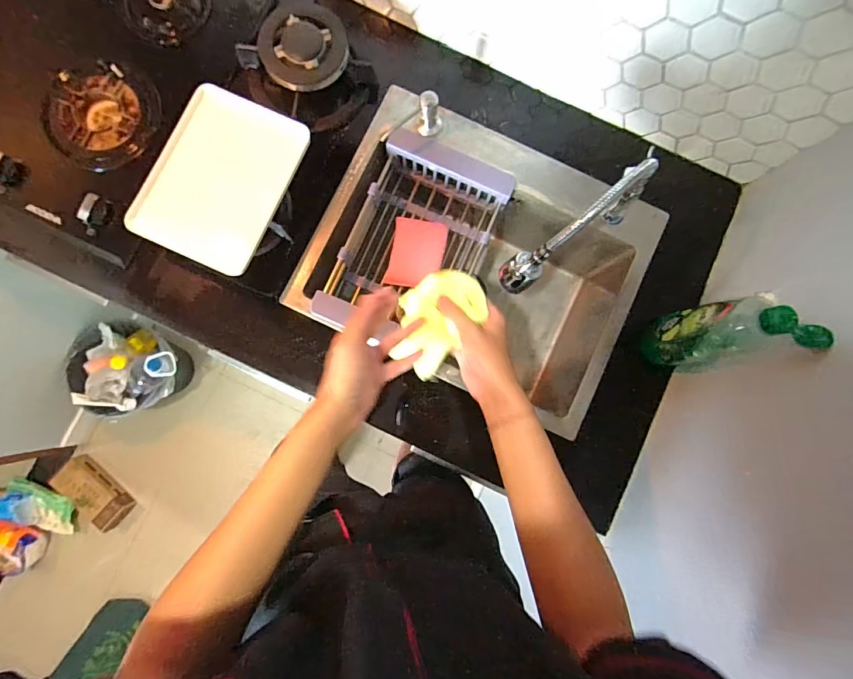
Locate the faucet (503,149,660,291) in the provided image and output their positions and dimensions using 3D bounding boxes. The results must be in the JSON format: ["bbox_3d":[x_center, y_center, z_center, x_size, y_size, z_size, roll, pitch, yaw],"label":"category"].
[{"bbox_3d":[0.201,-0.150,0.578,0.217,0.178,0.056,-35,87,-6],"label":"faucet"}]

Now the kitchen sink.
[{"bbox_3d":[0.084,-0.128,0.755,0.497,0.210,0.416,24,84,0],"label":"kitchen sink"}]

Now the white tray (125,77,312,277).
[{"bbox_3d":[-0.283,-0.222,0.583,0.163,0.032,0.233,25,84,0],"label":"white tray"}]

